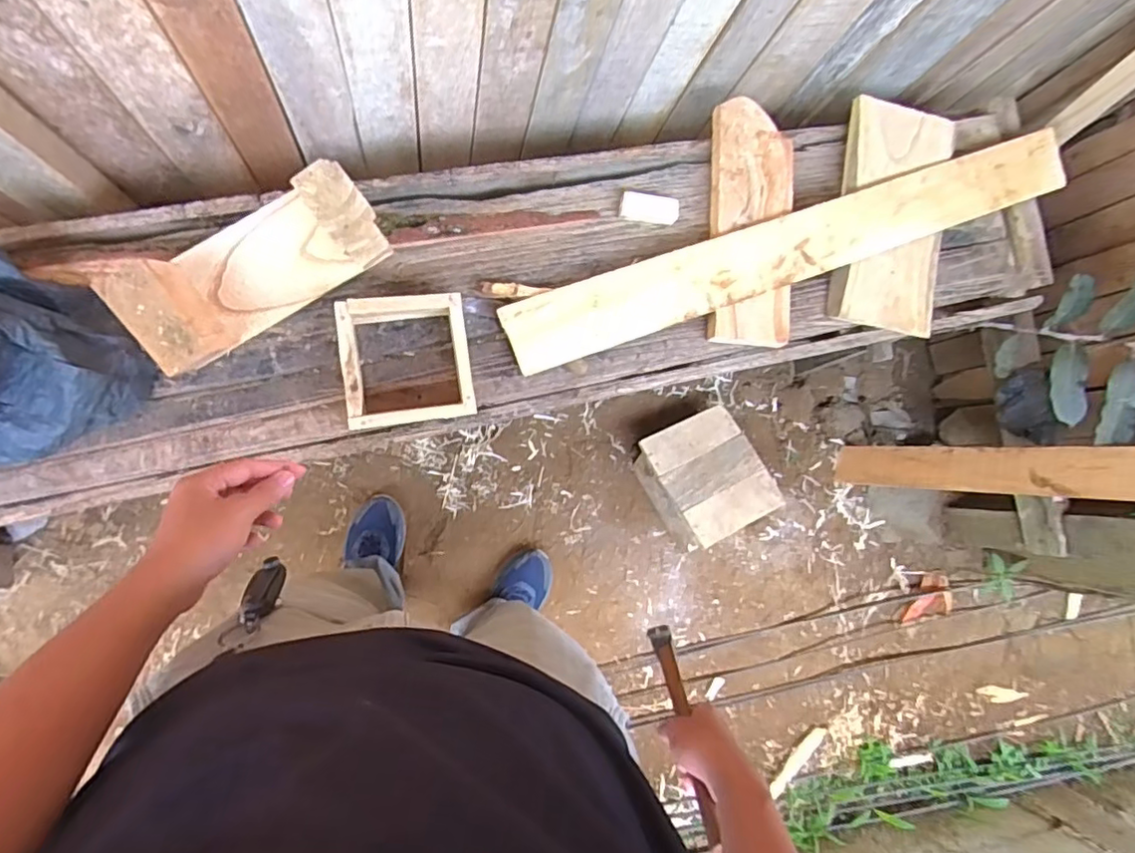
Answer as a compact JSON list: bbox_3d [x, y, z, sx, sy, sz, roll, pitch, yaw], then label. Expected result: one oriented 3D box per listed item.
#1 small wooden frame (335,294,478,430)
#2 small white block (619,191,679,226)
[{"bbox_3d":[-0.199,-0.081,0.778,0.152,0.077,0.152,-8,87,-9],"label":"small wooden frame"},{"bbox_3d":[0.118,-0.316,0.892,0.084,0.014,0.041,3,86,-9],"label":"small white block"}]

